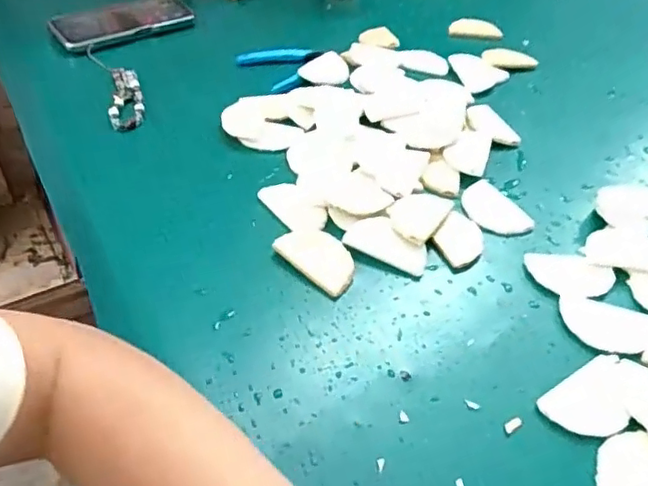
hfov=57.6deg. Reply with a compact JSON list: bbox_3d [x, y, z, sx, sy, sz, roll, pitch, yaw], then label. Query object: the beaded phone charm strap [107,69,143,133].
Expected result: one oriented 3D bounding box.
[{"bbox_3d":[-0.216,-0.157,0.638,0.036,0.017,0.105,-11,47,-15],"label":"beaded phone charm strap"}]

